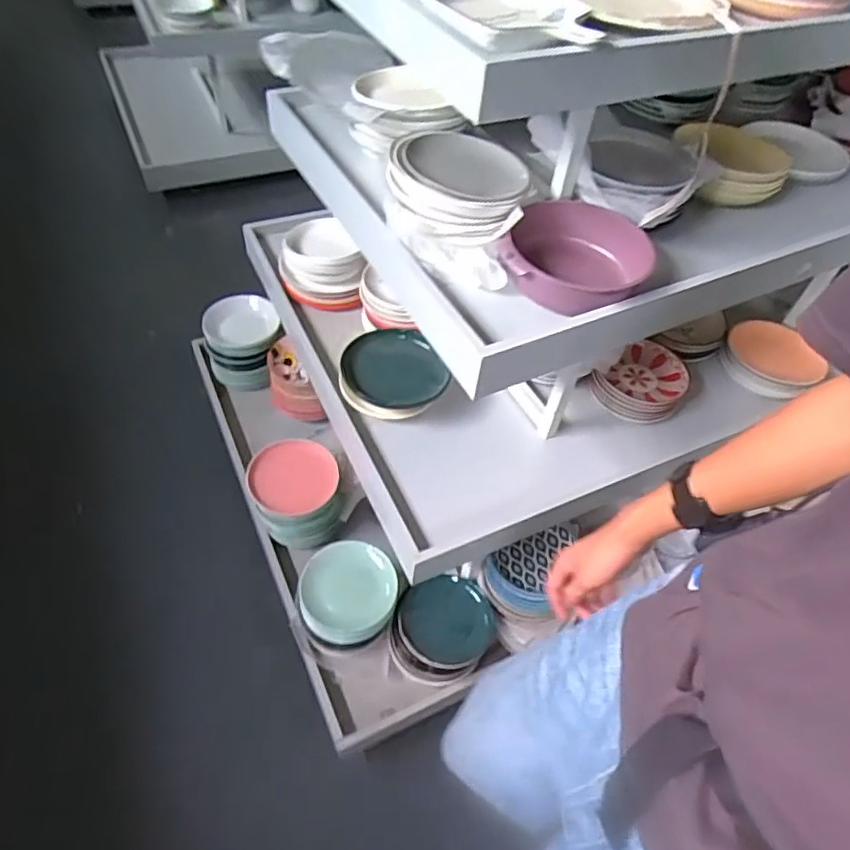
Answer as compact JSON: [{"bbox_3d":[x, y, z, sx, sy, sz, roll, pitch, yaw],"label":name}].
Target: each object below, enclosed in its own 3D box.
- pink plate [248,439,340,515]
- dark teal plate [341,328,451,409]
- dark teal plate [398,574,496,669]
[{"bbox_3d":[-0.299,0.113,1.378,0.194,0.031,0.184,3,60,-16],"label":"pink plate"},{"bbox_3d":[-0.059,-0.110,1.205,0.199,0.057,0.195,3,50,-4],"label":"dark teal plate"},{"bbox_3d":[0.044,0.397,1.228,0.185,0.030,0.177,-7,59,11],"label":"dark teal plate"}]

